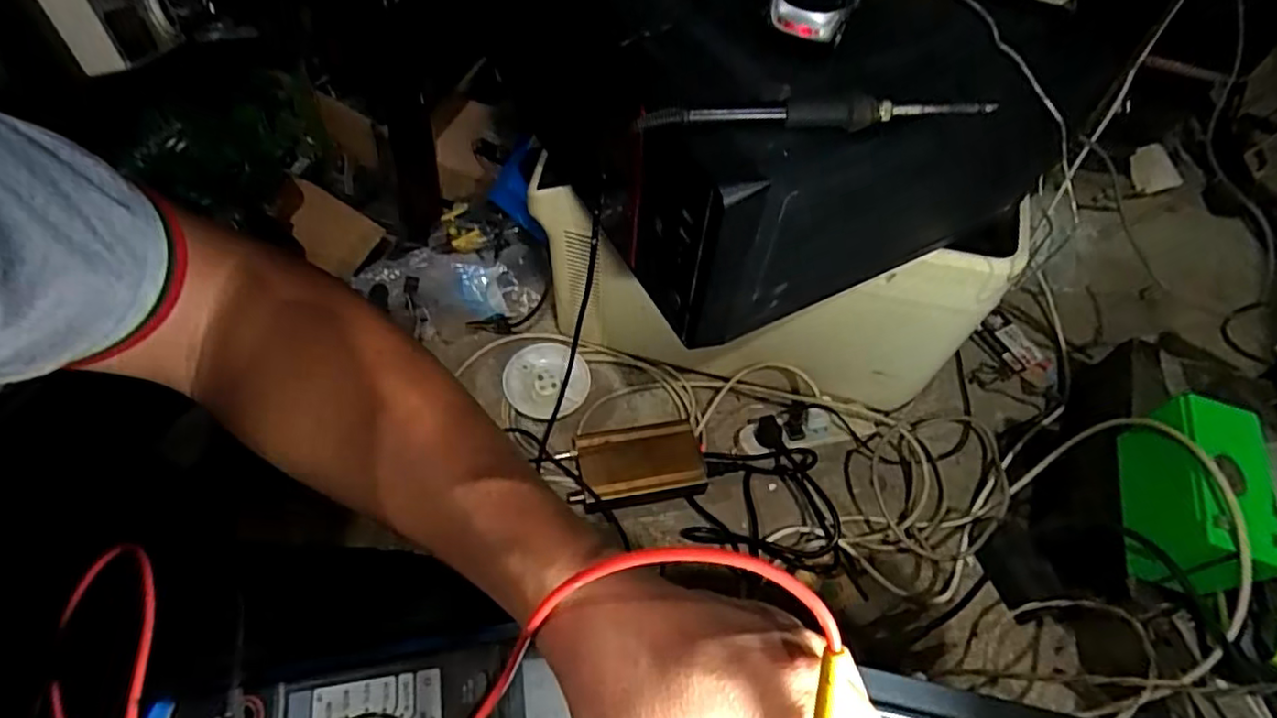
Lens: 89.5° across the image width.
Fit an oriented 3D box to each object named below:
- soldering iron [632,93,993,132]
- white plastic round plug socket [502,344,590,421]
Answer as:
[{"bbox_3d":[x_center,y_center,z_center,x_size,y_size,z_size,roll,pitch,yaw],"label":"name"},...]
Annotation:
[{"bbox_3d":[0.108,-0.154,0.401,0.212,0.021,0.018,1,56,-3],"label":"soldering iron"},{"bbox_3d":[-0.121,0.028,0.850,0.105,0.034,0.110,-2,67,5],"label":"white plastic round plug socket"}]

